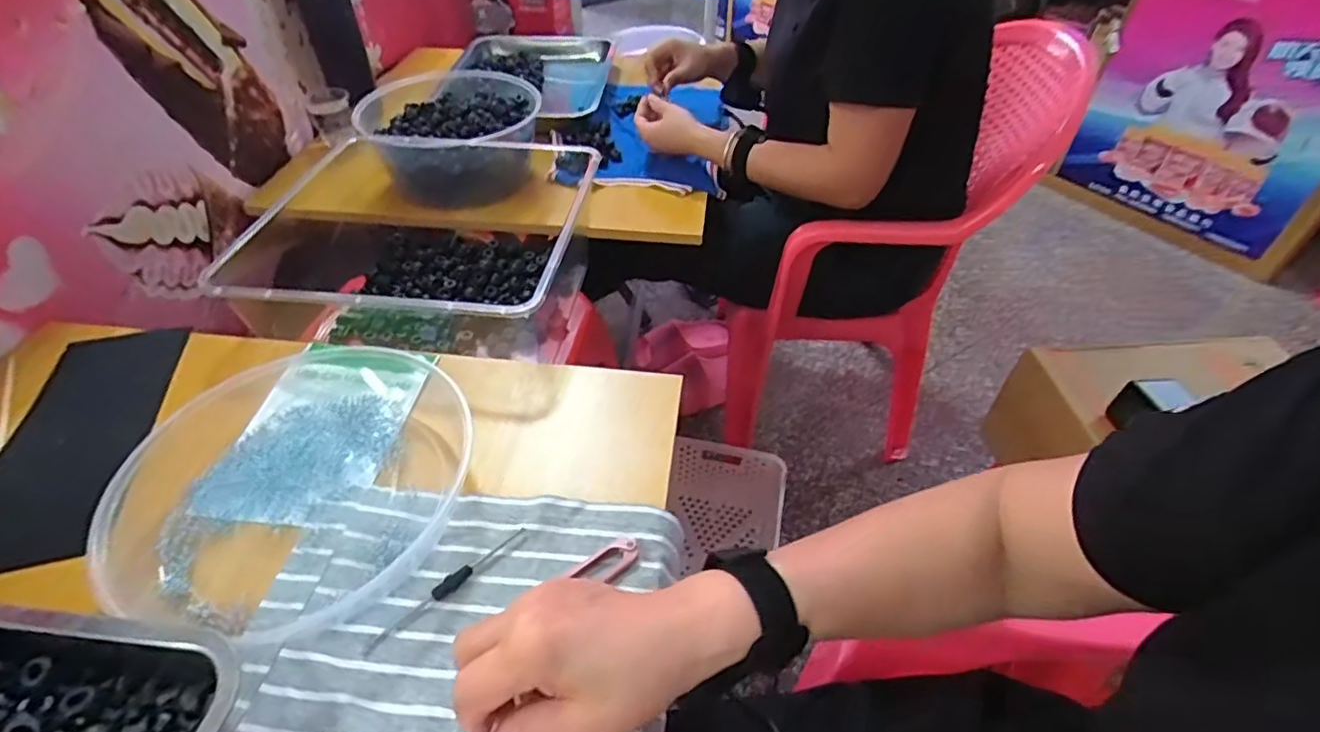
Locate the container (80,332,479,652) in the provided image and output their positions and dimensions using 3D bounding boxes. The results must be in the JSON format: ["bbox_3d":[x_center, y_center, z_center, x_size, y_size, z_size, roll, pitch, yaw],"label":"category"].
[{"bbox_3d":[-0.263,0.067,0.462,0.234,0.026,0.244,1,44,-1],"label":"container"}]

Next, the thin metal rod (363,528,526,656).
[{"bbox_3d":[-0.133,0.138,0.401,0.009,0.006,0.113,35,53,30],"label":"thin metal rod"}]

